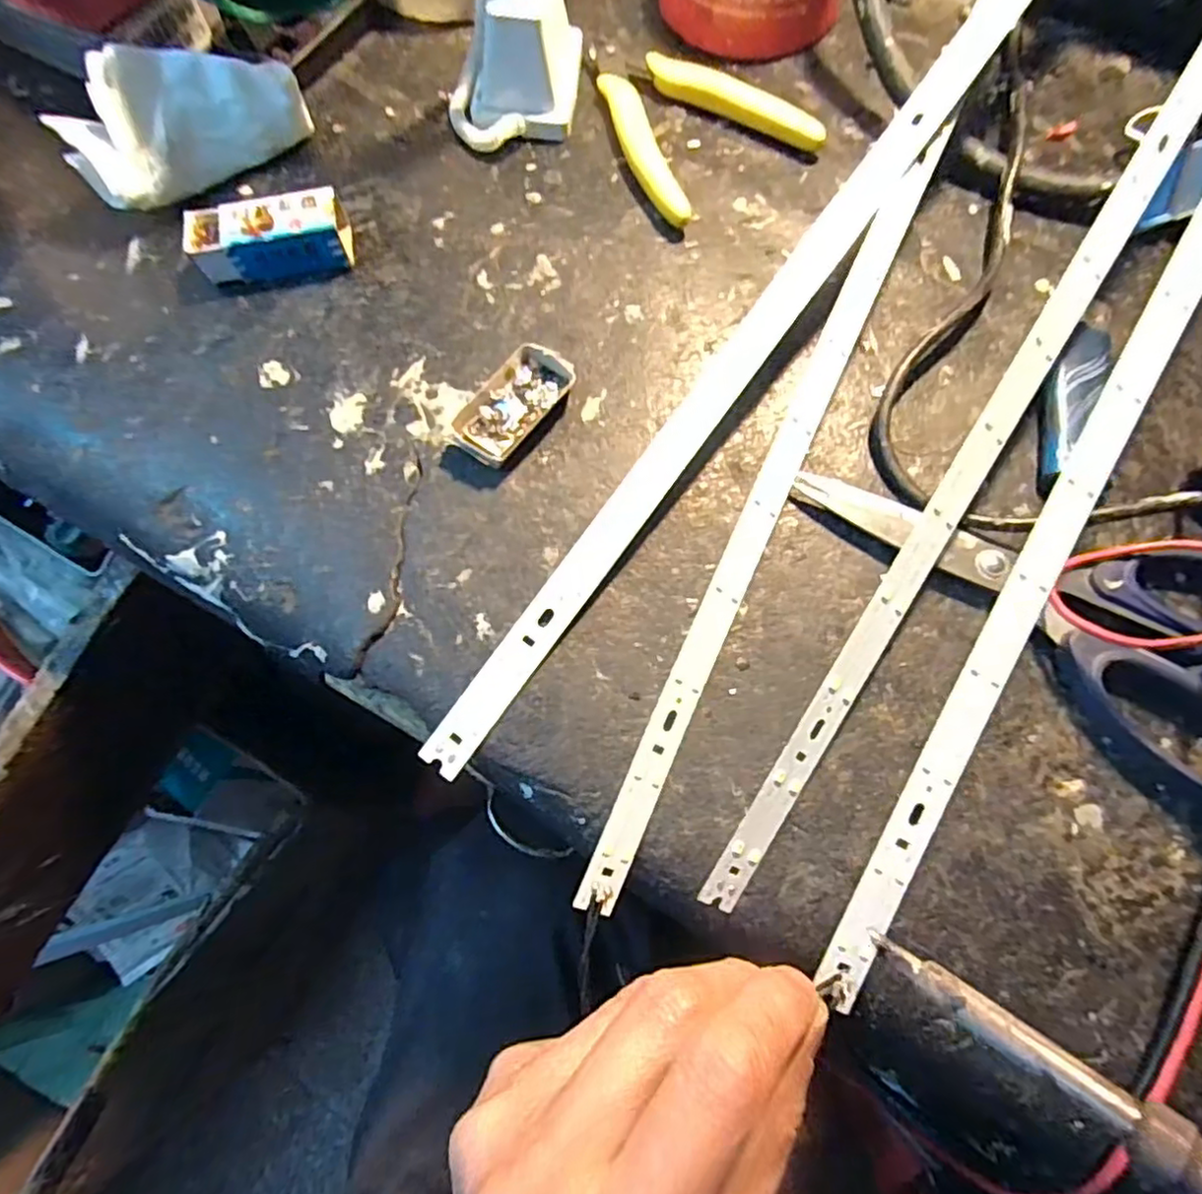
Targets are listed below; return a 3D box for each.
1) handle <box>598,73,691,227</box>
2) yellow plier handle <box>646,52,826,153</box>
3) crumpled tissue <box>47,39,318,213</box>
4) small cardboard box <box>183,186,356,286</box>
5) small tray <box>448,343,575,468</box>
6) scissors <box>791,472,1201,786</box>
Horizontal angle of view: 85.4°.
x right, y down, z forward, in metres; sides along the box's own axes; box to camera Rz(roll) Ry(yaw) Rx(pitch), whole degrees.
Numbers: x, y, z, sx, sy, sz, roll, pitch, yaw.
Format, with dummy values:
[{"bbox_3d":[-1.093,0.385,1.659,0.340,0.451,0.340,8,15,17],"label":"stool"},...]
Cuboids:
[{"bbox_3d":[0.018,-0.198,0.289,0.015,0.012,0.093,-15,73,-3],"label":"handle"},{"bbox_3d":[0.059,-0.224,0.297,0.091,0.013,0.012,33,76,11],"label":"yellow plier handle"},{"bbox_3d":[-0.174,-0.200,0.276,0.093,0.045,0.034,-33,75,-8],"label":"crumpled tissue"},{"bbox_3d":[-0.136,-0.147,0.270,0.060,0.022,0.025,-11,73,-2],"label":"small cardboard box"},{"bbox_3d":[-0.035,-0.072,0.248,0.025,0.012,0.050,35,77,11],"label":"small tray"},{"bbox_3d":[0.142,0.008,0.221,0.158,0.015,0.080,12,73,5],"label":"scissors"}]

